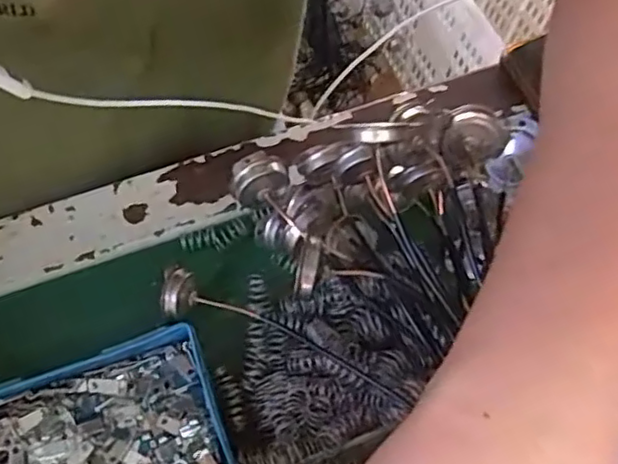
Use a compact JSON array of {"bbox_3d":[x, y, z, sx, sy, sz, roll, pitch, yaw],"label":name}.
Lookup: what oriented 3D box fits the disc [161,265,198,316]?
[{"bbox_3d":[-0.060,0.030,0.304,0.015,0.021,0.022,4,66,-1],"label":"disc"}]

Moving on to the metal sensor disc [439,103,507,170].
[{"bbox_3d":[0.069,-0.042,0.277,0.027,0.005,0.027,-3,81,22],"label":"metal sensor disc"}]

